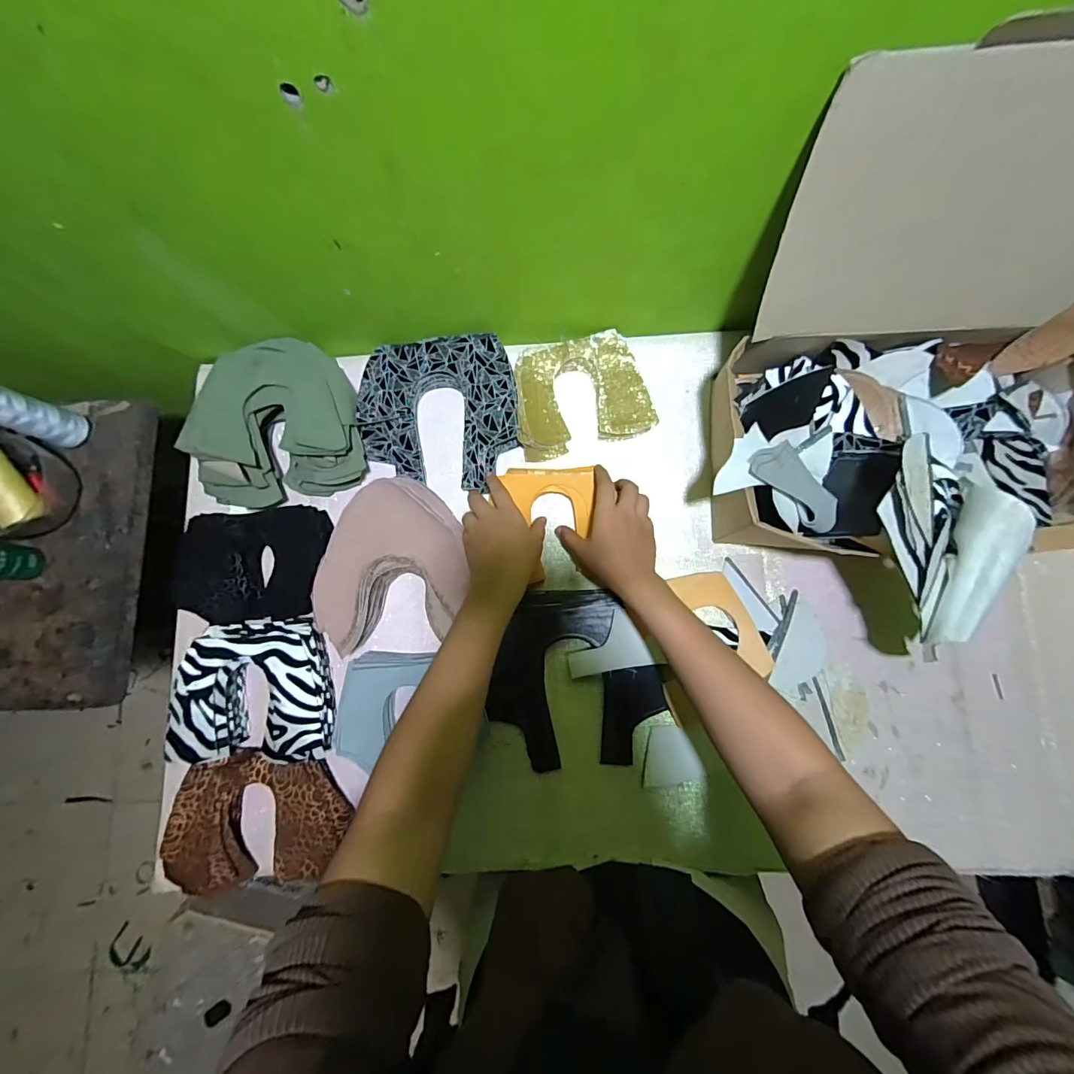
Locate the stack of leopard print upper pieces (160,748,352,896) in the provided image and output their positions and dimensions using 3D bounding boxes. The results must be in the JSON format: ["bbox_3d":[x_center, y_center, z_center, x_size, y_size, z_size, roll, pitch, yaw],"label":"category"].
[{"bbox_3d":[-0.295,0.300,0.484,0.184,0.033,0.129,-9,81,1],"label":"stack of leopard print upper pieces"}]

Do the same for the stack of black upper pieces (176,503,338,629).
[{"bbox_3d":[-0.323,0.032,0.523,0.170,0.055,0.123,-9,81,1],"label":"stack of black upper pieces"}]

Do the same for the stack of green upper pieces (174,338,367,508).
[{"bbox_3d":[-0.301,-0.133,0.522,0.178,0.071,0.173,-12,81,1],"label":"stack of green upper pieces"}]

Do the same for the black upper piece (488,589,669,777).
[{"bbox_3d":[0.042,0.154,0.498,0.182,0.012,0.186,-3,83,9],"label":"black upper piece"}]

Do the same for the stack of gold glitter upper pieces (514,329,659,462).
[{"bbox_3d":[0.051,-0.175,0.545,0.160,0.020,0.132,-13,81,1],"label":"stack of gold glitter upper pieces"}]

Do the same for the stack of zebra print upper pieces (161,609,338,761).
[{"bbox_3d":[-0.309,0.169,0.497,0.162,0.050,0.148,-6,81,2],"label":"stack of zebra print upper pieces"}]

